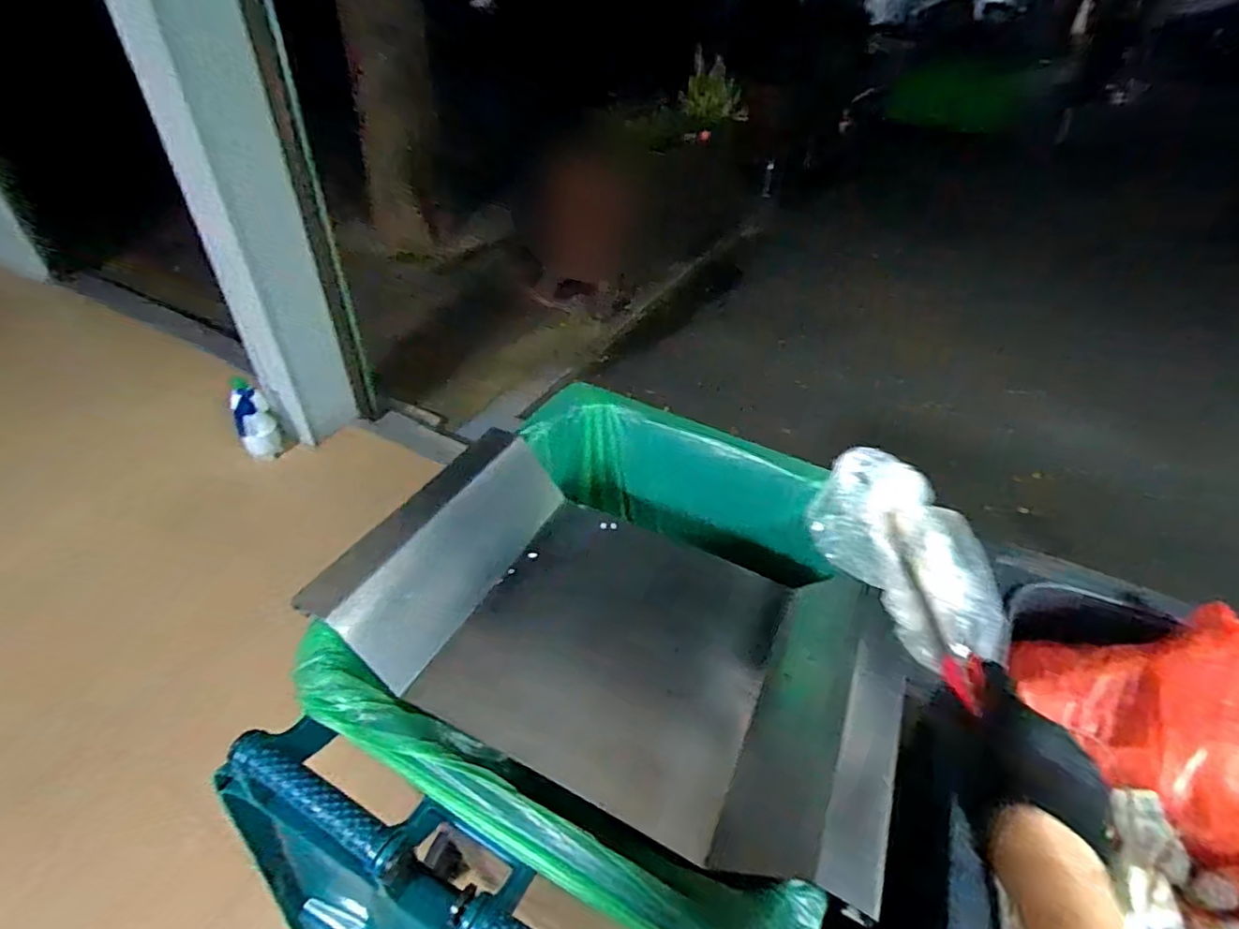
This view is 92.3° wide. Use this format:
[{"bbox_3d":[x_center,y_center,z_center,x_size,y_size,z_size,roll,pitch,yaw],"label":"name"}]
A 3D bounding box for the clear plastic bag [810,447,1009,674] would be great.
[{"bbox_3d":[0.277,0.076,0.577,0.104,0.097,0.224,-6,42,-11],"label":"clear plastic bag"}]

